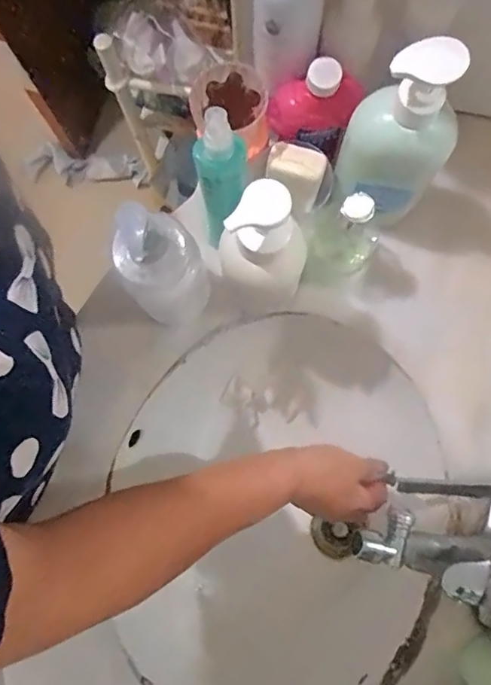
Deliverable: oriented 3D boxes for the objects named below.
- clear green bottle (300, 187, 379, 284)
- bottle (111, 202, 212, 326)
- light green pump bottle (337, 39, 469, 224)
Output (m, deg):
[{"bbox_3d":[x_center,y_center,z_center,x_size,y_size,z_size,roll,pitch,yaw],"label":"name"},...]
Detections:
[{"bbox_3d":[0.096,-0.108,0.490,0.073,0.123,0.067,0,81,1],"label":"clear green bottle"},{"bbox_3d":[-0.076,-0.067,0.455,0.074,0.193,0.056,-30,82,-3],"label":"bottle"},{"bbox_3d":[0.128,-0.167,0.444,0.087,0.199,0.056,23,82,5],"label":"light green pump bottle"}]

